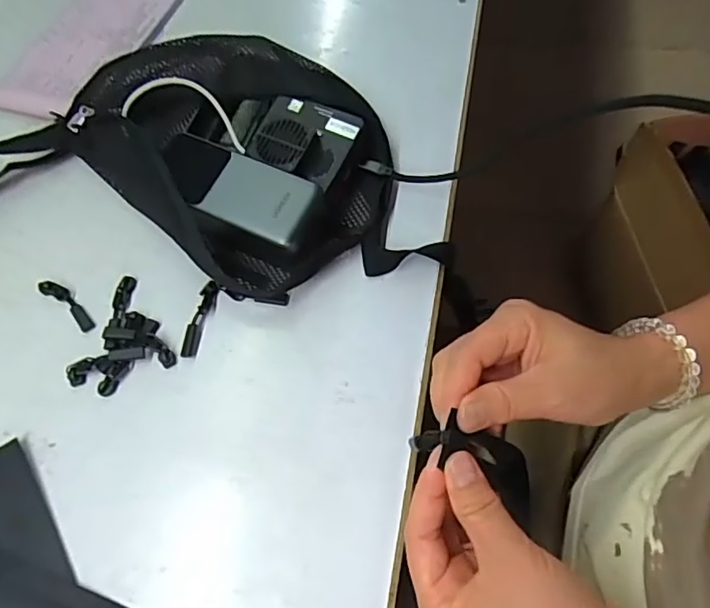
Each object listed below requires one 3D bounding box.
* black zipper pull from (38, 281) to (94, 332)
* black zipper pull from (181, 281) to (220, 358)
[{"bbox_3d":[-0.213,-0.001,0.413,0.058,0.004,0.014,36,70,20],"label":"black zipper pull"},{"bbox_3d":[-0.111,0.010,0.397,0.012,0.006,0.057,11,64,9],"label":"black zipper pull"}]

